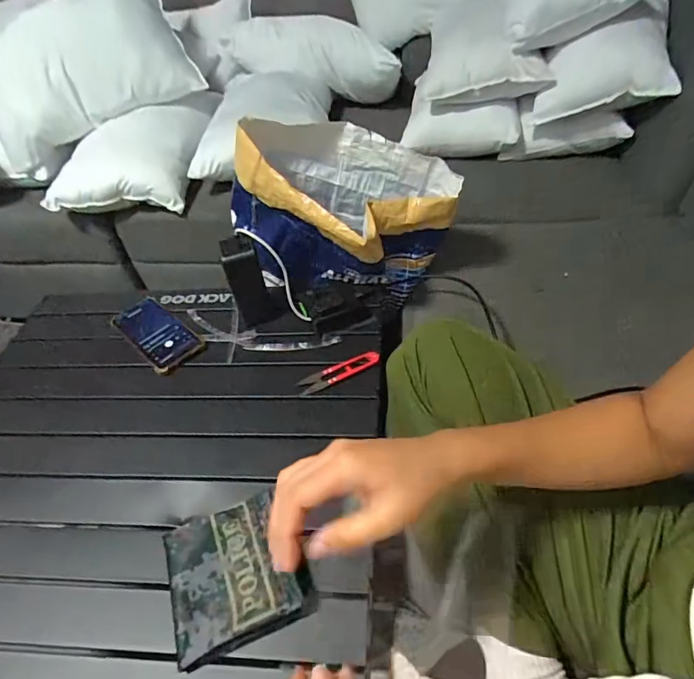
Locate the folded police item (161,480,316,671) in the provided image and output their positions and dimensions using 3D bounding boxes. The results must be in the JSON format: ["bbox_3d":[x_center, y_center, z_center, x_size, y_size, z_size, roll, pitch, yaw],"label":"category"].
[{"bbox_3d":[-0.109,0.226,0.468,0.128,0.028,0.126,-18,46,-11],"label":"folded police item"}]

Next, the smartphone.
[{"bbox_3d":[-0.292,-0.013,0.732,0.083,0.017,0.173,-37,52,-26],"label":"smartphone"}]

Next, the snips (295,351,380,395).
[{"bbox_3d":[-0.011,0.043,0.648,0.116,0.009,0.028,-21,47,-14],"label":"snips"}]

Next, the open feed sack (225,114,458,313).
[{"bbox_3d":[0.002,-0.215,0.756,0.279,0.207,0.253,31,57,32],"label":"open feed sack"}]

